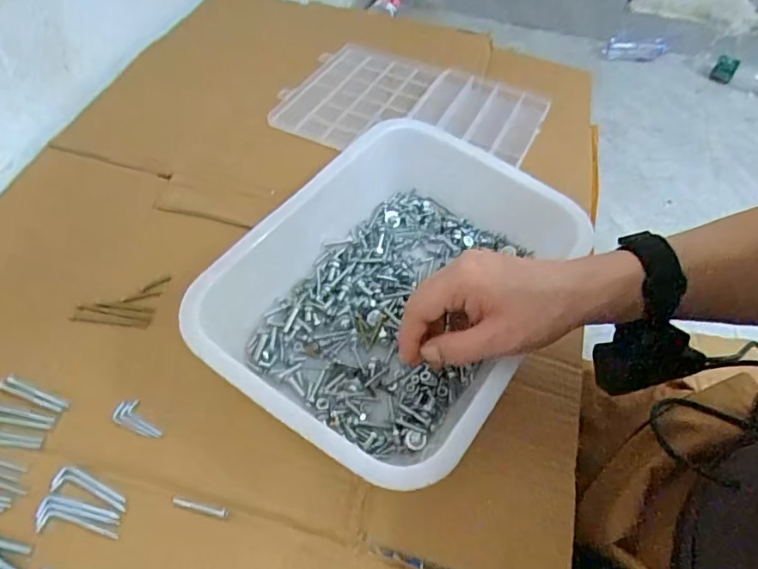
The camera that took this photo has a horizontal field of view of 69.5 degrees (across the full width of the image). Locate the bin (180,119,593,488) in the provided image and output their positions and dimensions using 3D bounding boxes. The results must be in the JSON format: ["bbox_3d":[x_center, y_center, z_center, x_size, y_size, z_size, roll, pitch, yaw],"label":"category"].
[{"bbox_3d":[0.014,0.000,0.433,0.204,0.075,0.293,30,58,14],"label":"bin"}]

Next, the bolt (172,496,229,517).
[{"bbox_3d":[-0.118,0.146,0.361,0.039,0.005,0.006,13,55,4],"label":"bolt"}]

